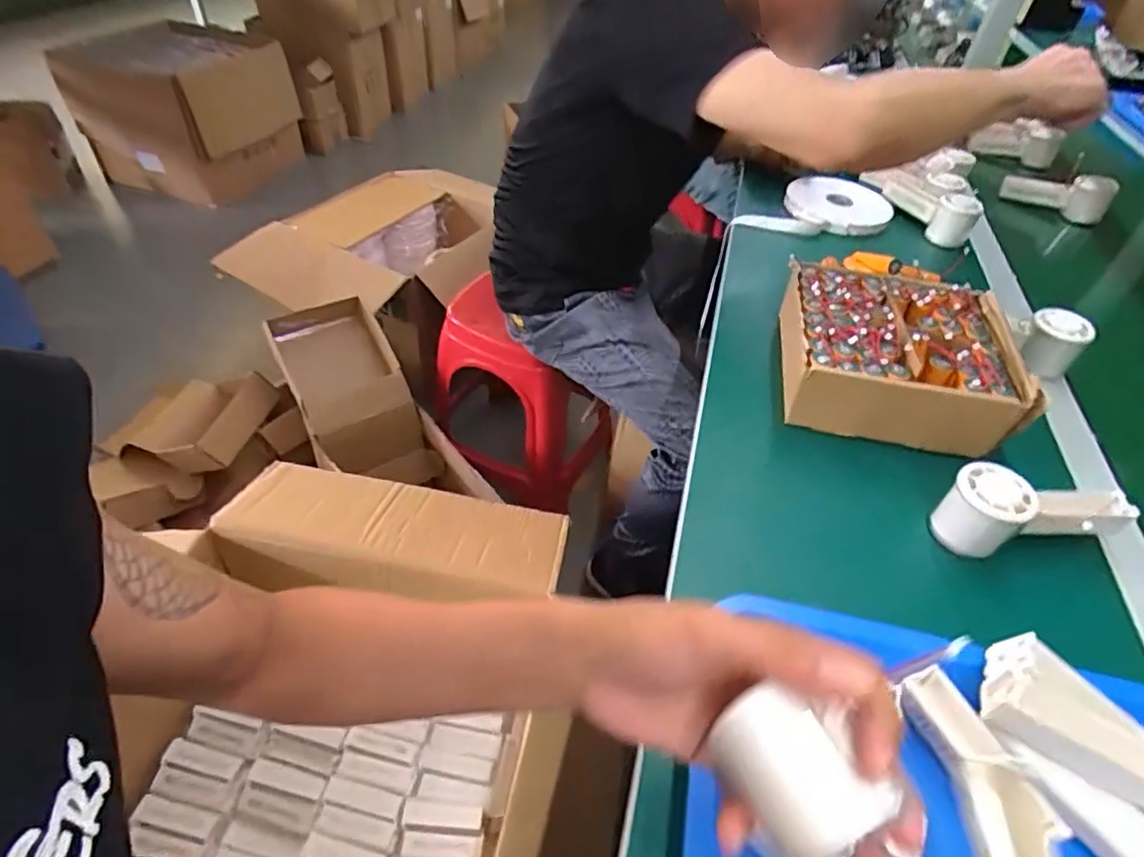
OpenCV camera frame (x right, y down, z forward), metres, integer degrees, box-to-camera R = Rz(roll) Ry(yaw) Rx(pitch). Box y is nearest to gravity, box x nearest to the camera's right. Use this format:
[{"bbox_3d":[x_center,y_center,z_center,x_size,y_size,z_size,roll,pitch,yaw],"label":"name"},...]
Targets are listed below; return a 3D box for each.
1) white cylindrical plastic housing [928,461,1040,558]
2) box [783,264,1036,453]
[{"bbox_3d":[0.331,0.071,0.498,0.048,0.067,0.053,-25,51,-27],"label":"white cylindrical plastic housing"},{"bbox_3d":[0.320,-0.072,0.625,0.223,0.083,0.201,12,45,7],"label":"box"}]

